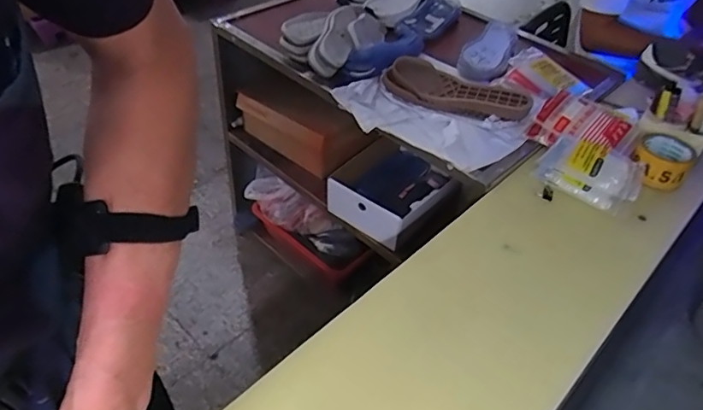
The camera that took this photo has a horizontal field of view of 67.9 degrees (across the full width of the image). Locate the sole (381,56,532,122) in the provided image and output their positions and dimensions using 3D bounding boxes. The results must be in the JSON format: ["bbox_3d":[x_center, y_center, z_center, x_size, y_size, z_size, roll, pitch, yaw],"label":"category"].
[{"bbox_3d":[0.200,-0.219,1.015,0.283,0.043,0.115,25,47,19],"label":"sole"}]

